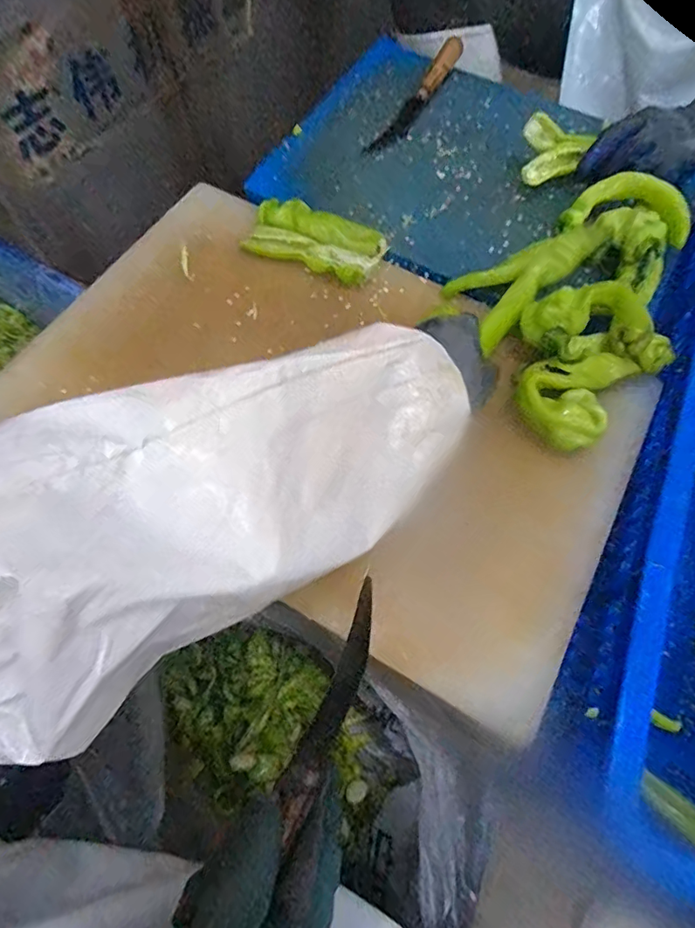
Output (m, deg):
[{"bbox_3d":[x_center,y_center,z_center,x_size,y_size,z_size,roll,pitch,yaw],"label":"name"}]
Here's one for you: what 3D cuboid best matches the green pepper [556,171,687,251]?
[{"bbox_3d":[0.283,-0.257,0.507,0.118,0.033,0.048,22,66,25],"label":"green pepper"}]

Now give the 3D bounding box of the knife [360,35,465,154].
[{"bbox_3d":[0.089,-0.456,0.616,0.026,0.022,0.225,27,68,12],"label":"knife"}]

